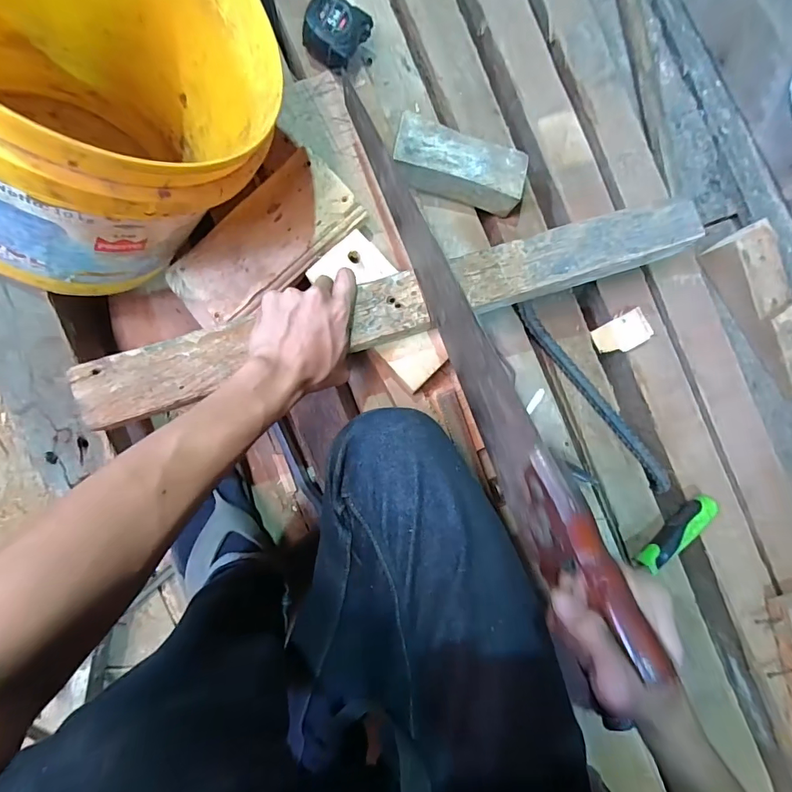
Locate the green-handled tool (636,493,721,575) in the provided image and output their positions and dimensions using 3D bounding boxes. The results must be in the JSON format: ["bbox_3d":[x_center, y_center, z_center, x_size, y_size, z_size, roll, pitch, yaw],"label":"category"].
[{"bbox_3d":[0.348,0.169,0.535,0.125,0.036,0.026,-39,93,-9],"label":"green-handled tool"}]

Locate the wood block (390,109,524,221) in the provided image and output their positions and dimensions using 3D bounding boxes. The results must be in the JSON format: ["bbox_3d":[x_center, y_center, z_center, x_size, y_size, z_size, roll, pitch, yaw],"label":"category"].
[{"bbox_3d":[0.077,-0.279,0.533,0.158,0.056,0.066,14,84,-8],"label":"wood block"}]

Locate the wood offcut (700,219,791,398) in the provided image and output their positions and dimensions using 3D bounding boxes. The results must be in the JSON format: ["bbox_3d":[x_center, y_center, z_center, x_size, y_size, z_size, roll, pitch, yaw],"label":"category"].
[{"bbox_3d":[0.613,-0.133,0.702,0.085,0.057,0.289,-32,92,-10],"label":"wood offcut"}]

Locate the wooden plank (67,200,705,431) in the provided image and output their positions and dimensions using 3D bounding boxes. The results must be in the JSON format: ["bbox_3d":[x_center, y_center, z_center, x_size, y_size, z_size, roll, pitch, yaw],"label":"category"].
[{"bbox_3d":[0.021,-0.093,0.436,0.633,0.025,0.060,-18,89,-8],"label":"wooden plank"}]

